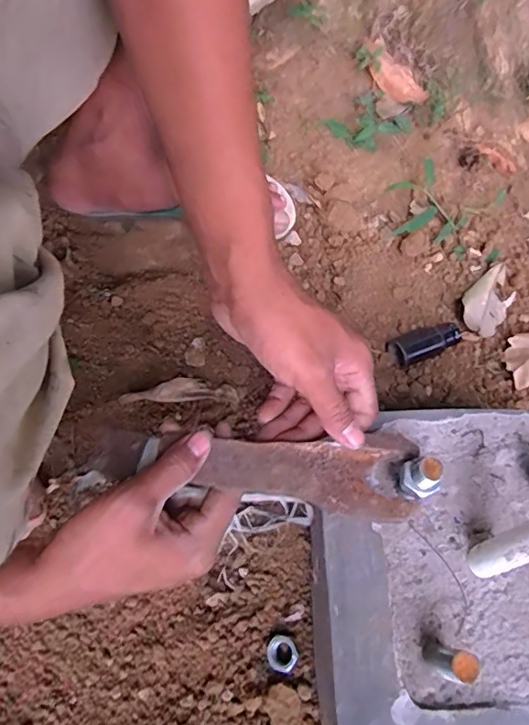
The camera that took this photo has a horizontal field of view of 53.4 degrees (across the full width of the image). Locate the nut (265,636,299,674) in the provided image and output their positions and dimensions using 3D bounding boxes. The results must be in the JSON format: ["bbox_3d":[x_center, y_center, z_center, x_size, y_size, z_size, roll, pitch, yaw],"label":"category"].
[{"bbox_3d":[0.014,0.225,0.406,0.024,0.011,0.024,14,61,4],"label":"nut"}]

